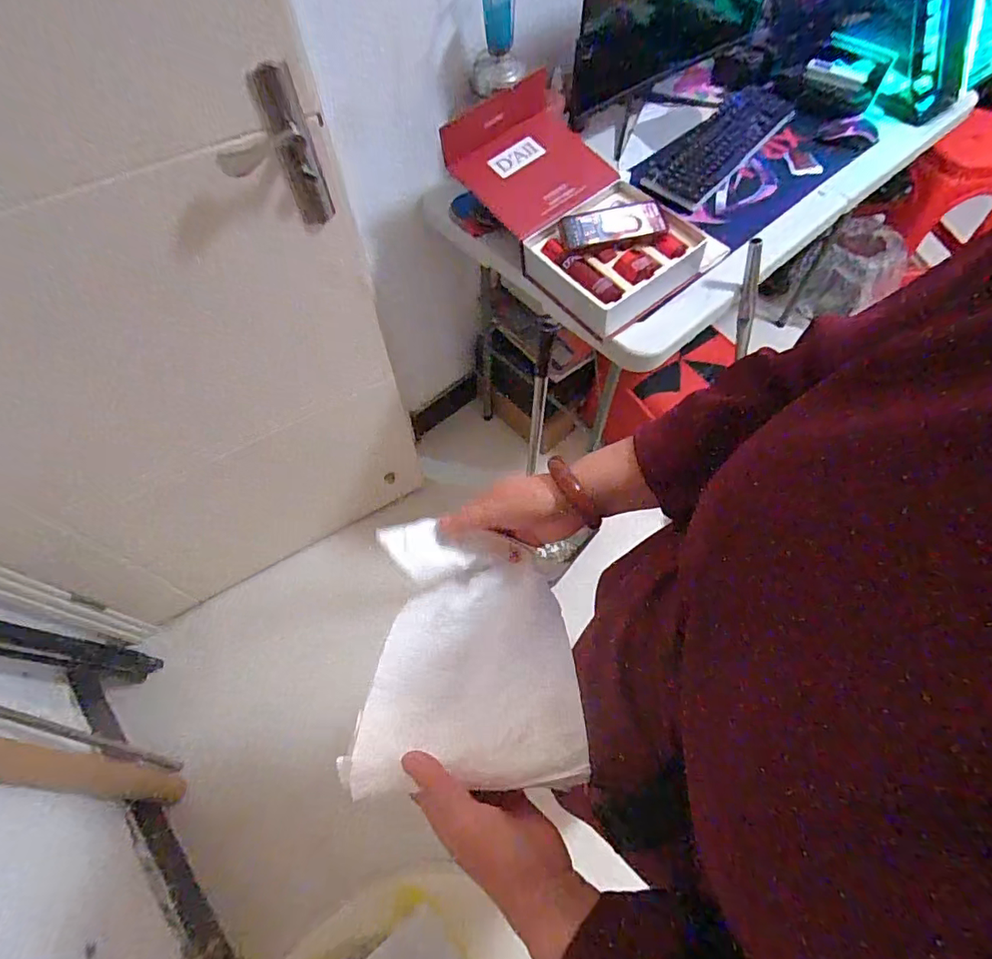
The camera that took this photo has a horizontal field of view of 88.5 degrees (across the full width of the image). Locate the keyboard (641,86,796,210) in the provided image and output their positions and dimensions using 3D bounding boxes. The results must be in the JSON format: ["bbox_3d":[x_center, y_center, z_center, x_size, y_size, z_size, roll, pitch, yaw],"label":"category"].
[{"bbox_3d":[0.463,-0.696,1.048,0.140,0.044,0.440,37,67,20],"label":"keyboard"}]

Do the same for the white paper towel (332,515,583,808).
[{"bbox_3d":[-0.021,0.130,0.409,0.159,0.061,0.200,-3,60,0],"label":"white paper towel"}]

